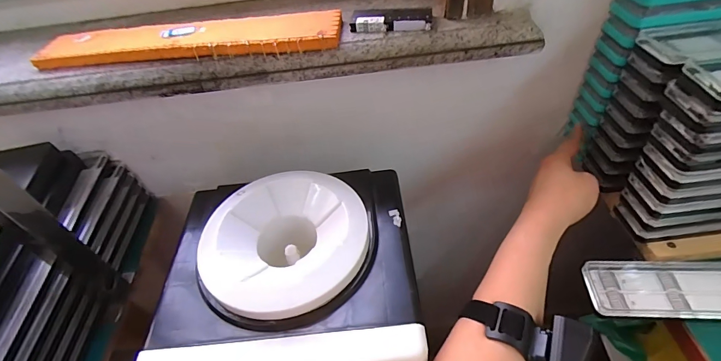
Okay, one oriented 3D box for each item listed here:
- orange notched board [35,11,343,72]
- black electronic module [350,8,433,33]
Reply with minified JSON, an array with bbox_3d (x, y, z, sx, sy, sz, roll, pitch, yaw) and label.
[{"bbox_3d":[-0.198,-0.163,0.430,0.353,0.017,0.068,-1,46,6],"label":"orange notched board"},{"bbox_3d":[0.035,-0.179,0.420,0.086,0.015,0.040,4,47,11],"label":"black electronic module"}]

